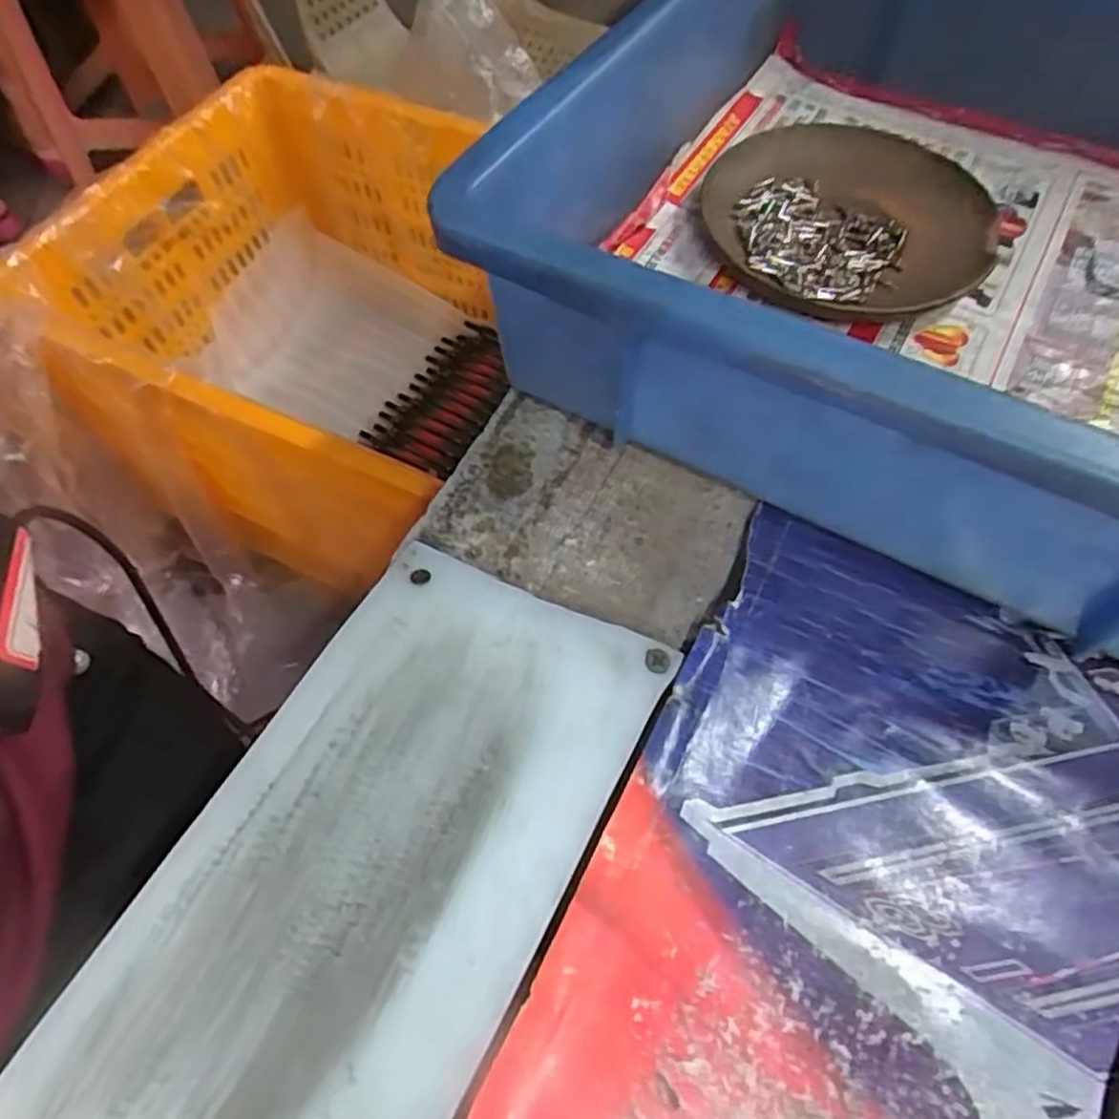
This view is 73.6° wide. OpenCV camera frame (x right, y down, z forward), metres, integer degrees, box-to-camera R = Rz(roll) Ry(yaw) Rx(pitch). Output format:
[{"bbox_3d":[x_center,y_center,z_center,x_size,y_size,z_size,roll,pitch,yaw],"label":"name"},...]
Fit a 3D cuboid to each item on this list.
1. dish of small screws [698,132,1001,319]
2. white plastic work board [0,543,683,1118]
[{"bbox_3d":[0.122,-0.144,0.312,0.119,0.014,0.106,1,60,1],"label":"dish of small screws"},{"bbox_3d":[-0.052,0.087,0.187,0.091,0.008,0.195,25,63,14],"label":"white plastic work board"}]

